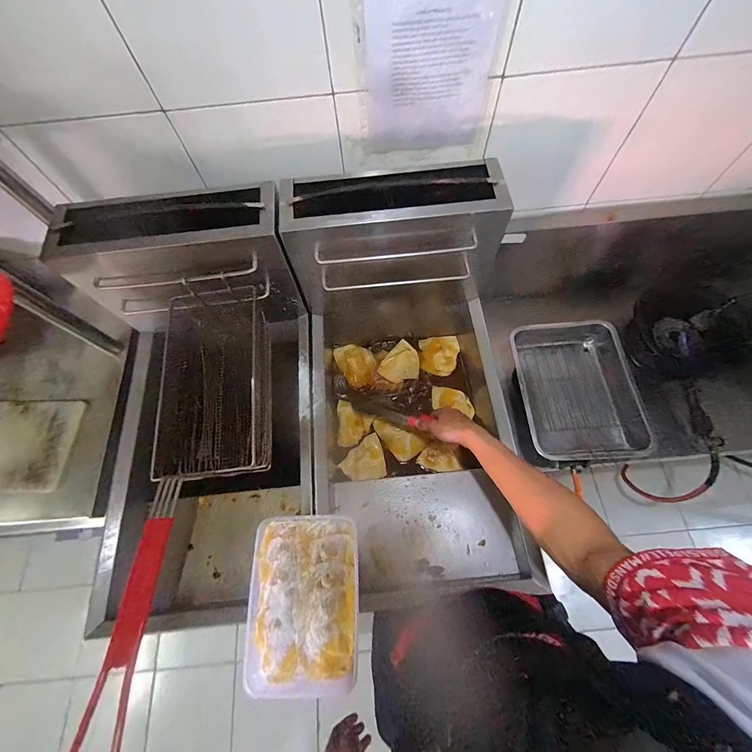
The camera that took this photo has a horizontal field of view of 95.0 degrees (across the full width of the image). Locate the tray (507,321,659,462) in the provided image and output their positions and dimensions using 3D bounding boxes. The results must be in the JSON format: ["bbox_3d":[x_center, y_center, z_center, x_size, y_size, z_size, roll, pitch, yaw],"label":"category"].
[{"bbox_3d":[0.477,0.026,0.846,0.252,0.088,0.354,-4,66,0],"label":"tray"}]

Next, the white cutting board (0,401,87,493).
[{"bbox_3d":[-0.793,0.142,0.724,0.285,0.024,0.188,0,66,2],"label":"white cutting board"}]

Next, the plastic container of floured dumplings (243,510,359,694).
[{"bbox_3d":[-0.113,0.359,0.553,0.172,0.042,0.243,-3,66,1],"label":"plastic container of floured dumplings"}]

